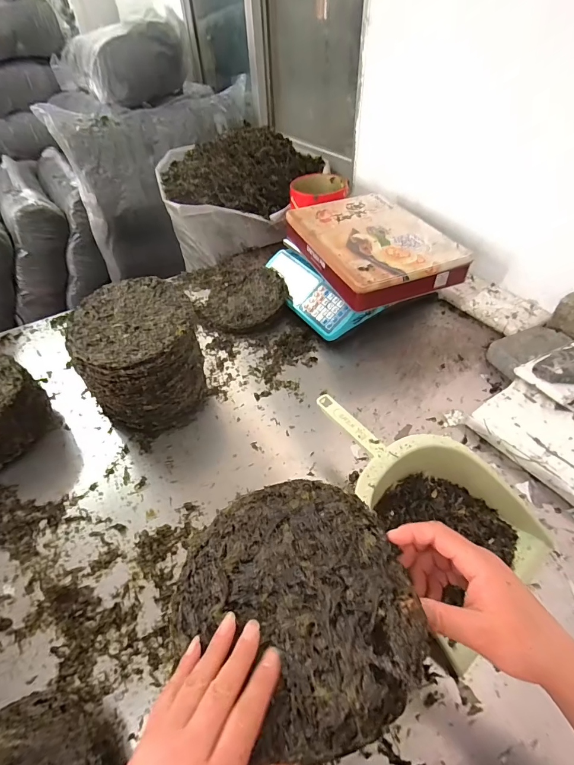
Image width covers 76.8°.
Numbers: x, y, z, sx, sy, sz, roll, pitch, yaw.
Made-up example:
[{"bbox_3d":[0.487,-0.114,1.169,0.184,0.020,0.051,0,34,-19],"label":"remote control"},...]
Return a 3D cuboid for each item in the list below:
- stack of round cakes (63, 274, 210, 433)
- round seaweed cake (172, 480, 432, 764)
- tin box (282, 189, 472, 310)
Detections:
[{"bbox_3d":[-0.250,-0.042,0.650,0.185,0.196,0.190,-14,47,-10],"label":"stack of round cakes"},{"bbox_3d":[0.000,0.170,0.297,0.188,0.019,0.189,-9,41,8],"label":"round seaweed cake"},{"bbox_3d":[0.188,-0.314,0.827,0.276,0.060,0.364,-17,49,-15],"label":"tin box"}]

